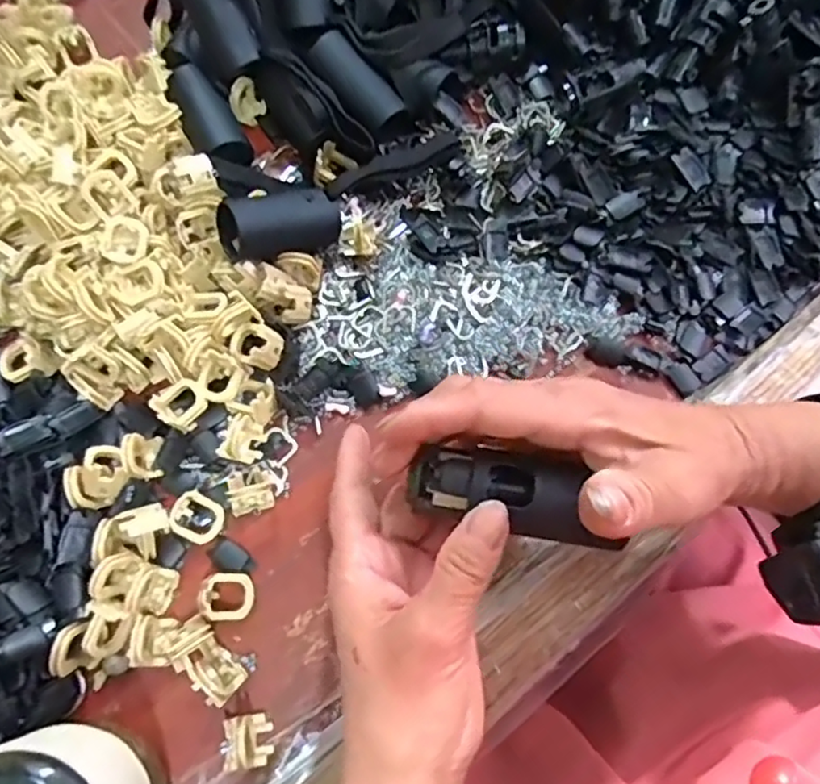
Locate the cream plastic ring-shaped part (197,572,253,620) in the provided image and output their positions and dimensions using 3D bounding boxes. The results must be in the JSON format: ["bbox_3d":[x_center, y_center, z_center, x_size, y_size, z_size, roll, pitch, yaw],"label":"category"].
[{"bbox_3d":[-0.088,0.097,0.299,0.025,0.006,0.025,10,59,-33],"label":"cream plastic ring-shaped part"}]

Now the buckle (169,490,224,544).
[{"bbox_3d":[-0.104,0.062,0.308,0.027,0.004,0.021,38,61,-22],"label":"buckle"}]

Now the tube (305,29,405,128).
[{"bbox_3d":[-0.033,-0.179,0.361,0.061,0.018,0.021,45,76,-2],"label":"tube"}]

